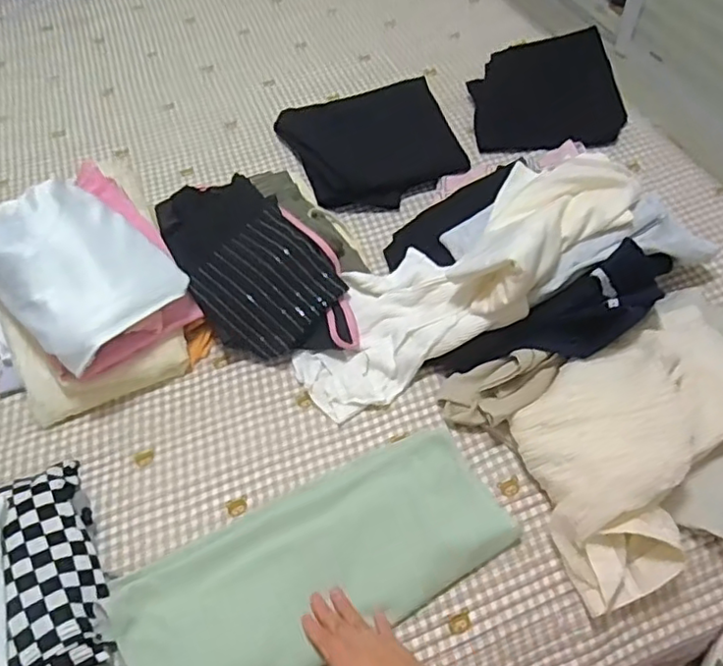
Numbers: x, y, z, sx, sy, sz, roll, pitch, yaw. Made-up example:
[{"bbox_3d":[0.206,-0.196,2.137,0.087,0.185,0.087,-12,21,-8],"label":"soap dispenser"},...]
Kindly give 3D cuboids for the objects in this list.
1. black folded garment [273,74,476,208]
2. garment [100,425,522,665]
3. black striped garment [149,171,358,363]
[{"bbox_3d":[0.020,-0.317,1.027,0.259,0.048,0.246,-17,55,-11],"label":"black folded garment"},{"bbox_3d":[-0.044,0.234,0.622,0.392,0.028,0.166,-22,56,-14],"label":"garment"},{"bbox_3d":[-0.142,-0.088,0.837,0.180,0.085,0.315,-25,57,-16],"label":"black striped garment"}]

